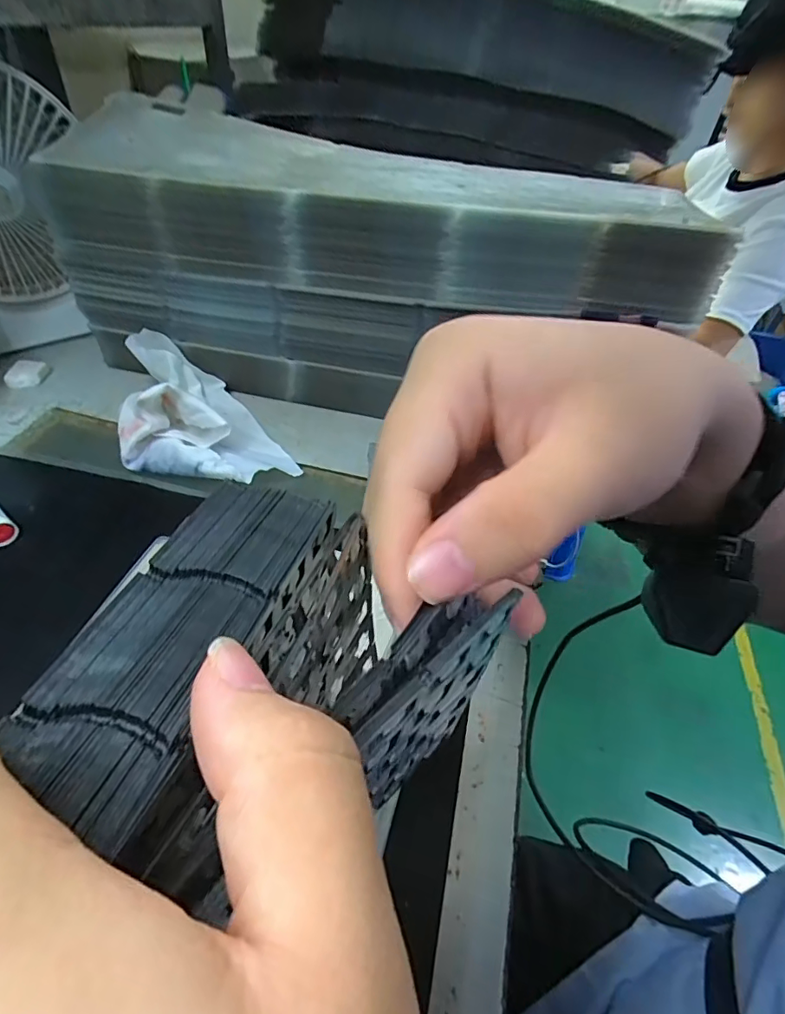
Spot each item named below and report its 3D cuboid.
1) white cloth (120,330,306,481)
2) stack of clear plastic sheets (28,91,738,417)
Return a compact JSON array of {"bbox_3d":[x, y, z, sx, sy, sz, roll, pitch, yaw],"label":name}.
[{"bbox_3d":[-0.152,-0.070,0.357,0.098,0.049,0.160,-27,54,-28],"label":"white cloth"},{"bbox_3d":[-0.015,-0.159,0.369,0.420,0.163,0.135,10,46,5],"label":"stack of clear plastic sheets"}]

